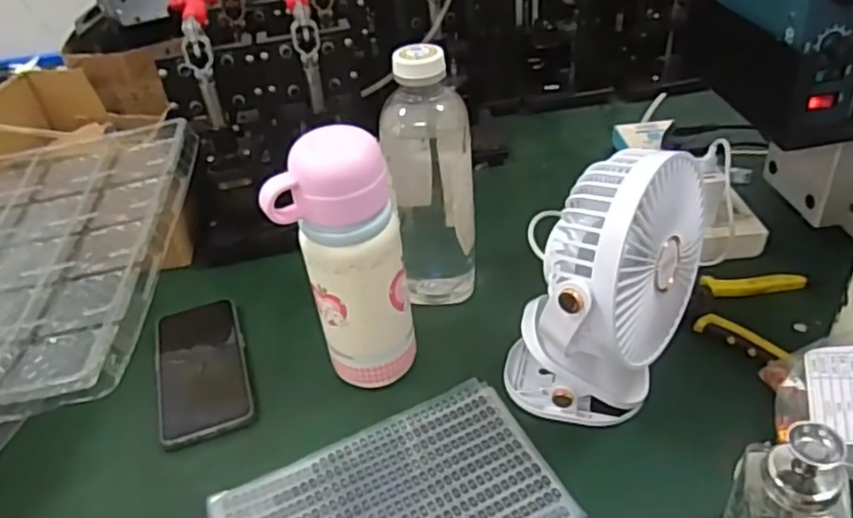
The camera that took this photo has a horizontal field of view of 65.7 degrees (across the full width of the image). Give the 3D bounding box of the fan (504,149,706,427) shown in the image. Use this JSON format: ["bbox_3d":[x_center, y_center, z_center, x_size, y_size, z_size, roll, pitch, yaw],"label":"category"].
[{"bbox_3d":[0.122,0.017,0.481,0.107,0.195,0.142,28,49,36],"label":"fan"}]

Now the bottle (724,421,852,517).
[{"bbox_3d":[0.204,0.143,0.370,0.063,0.120,0.043,19,44,29],"label":"bottle"}]

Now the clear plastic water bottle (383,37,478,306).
[{"bbox_3d":[0.004,-0.067,0.567,0.073,0.210,0.062,-4,37,2],"label":"clear plastic water bottle"}]

